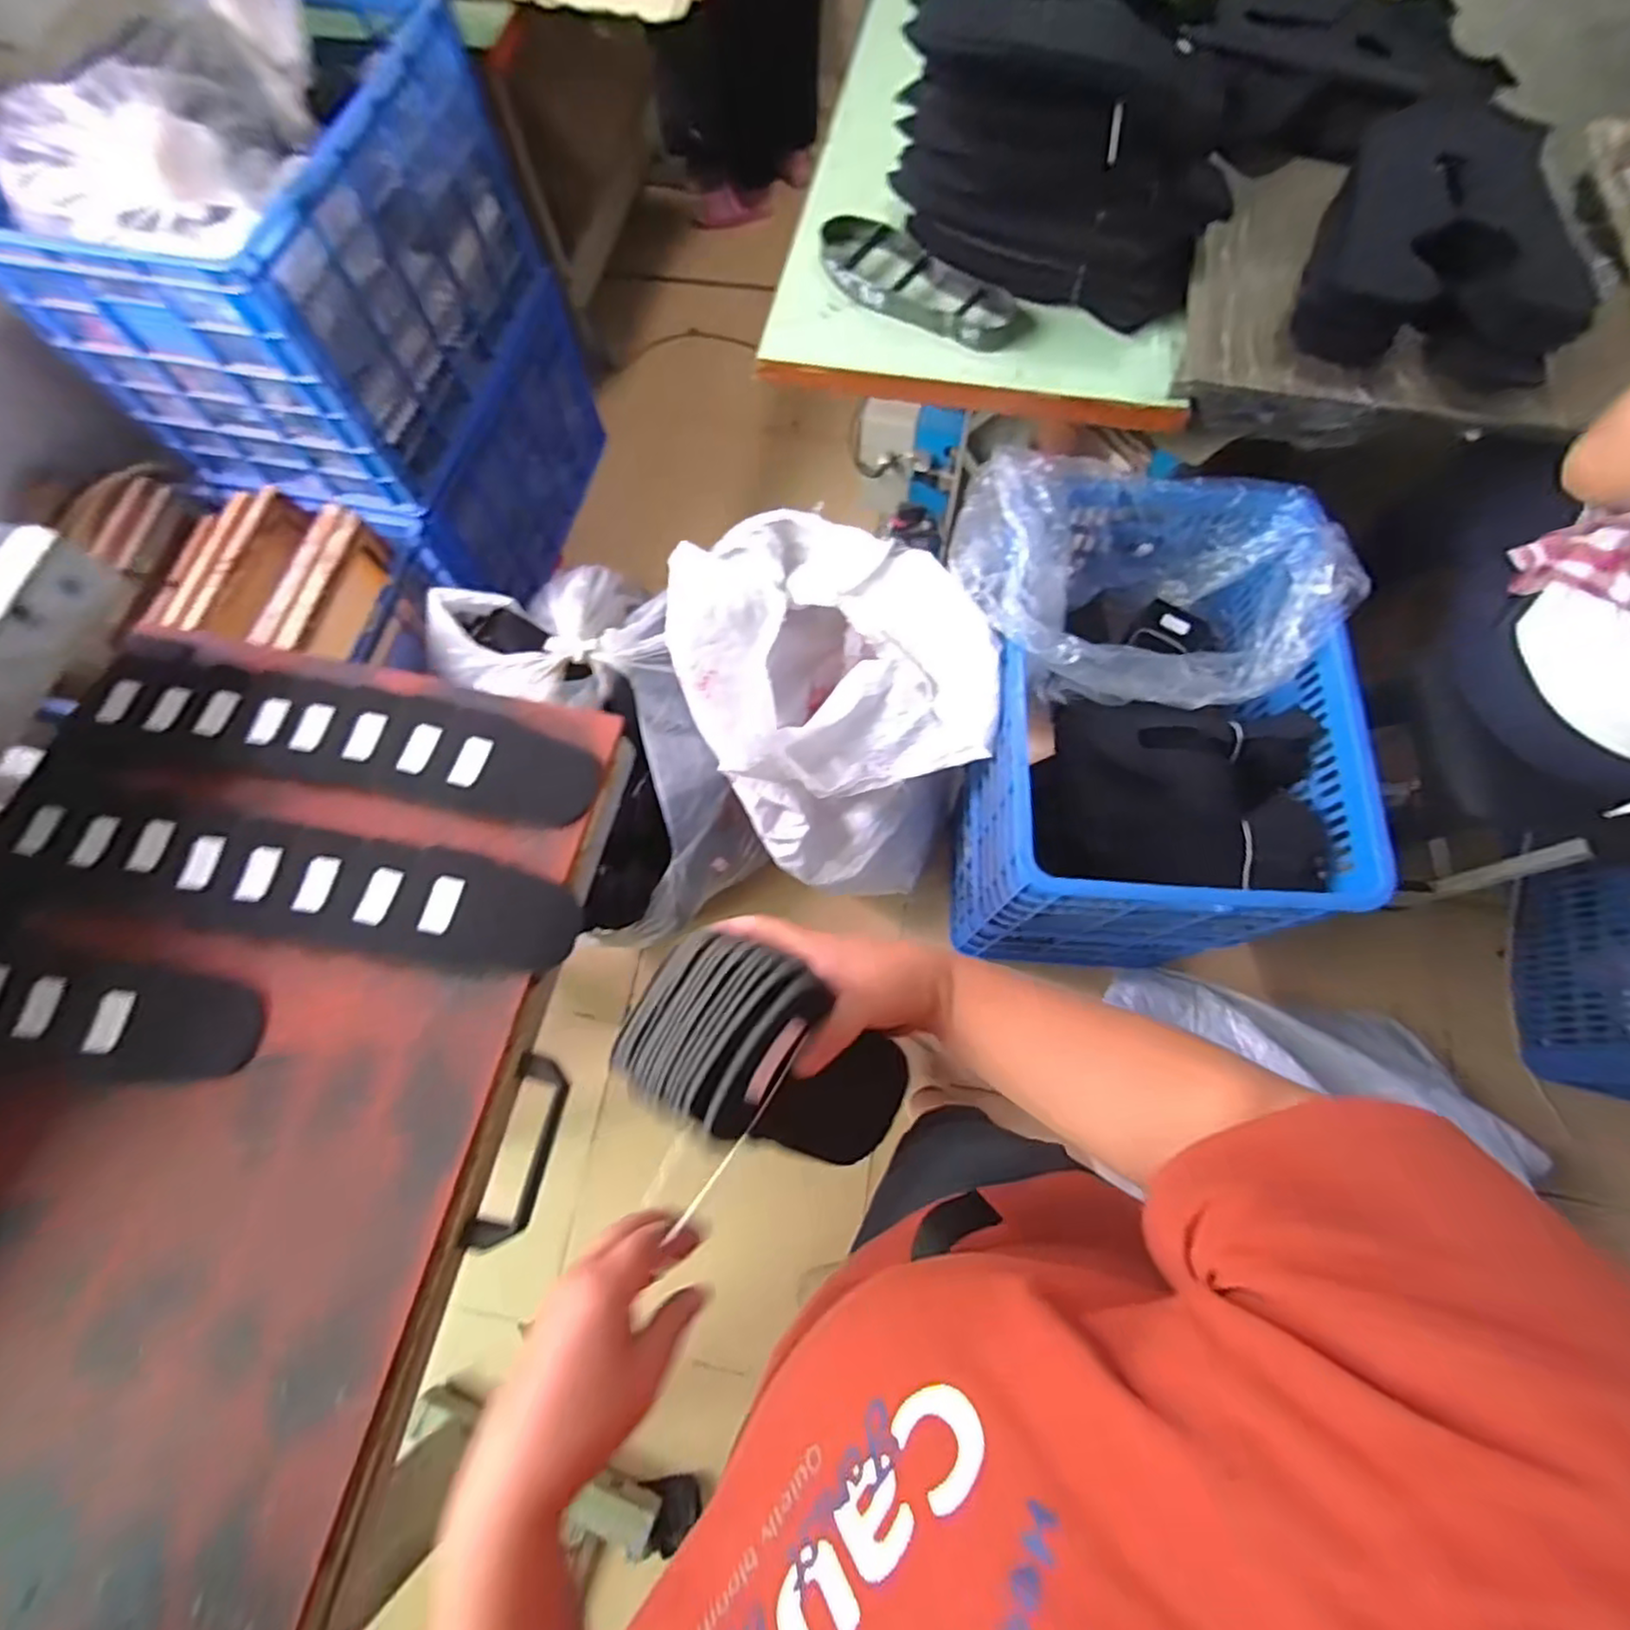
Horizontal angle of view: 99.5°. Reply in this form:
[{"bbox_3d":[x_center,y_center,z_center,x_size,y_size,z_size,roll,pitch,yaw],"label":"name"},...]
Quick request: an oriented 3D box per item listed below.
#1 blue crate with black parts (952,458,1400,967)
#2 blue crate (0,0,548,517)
[{"bbox_3d":[0.446,-0.096,1.103,0.493,0.580,0.587,4,70,3],"label":"blue crate with black parts"},{"bbox_3d":[-0.836,-0.934,1.165,0.434,0.404,0.665,14,71,7],"label":"blue crate"}]

